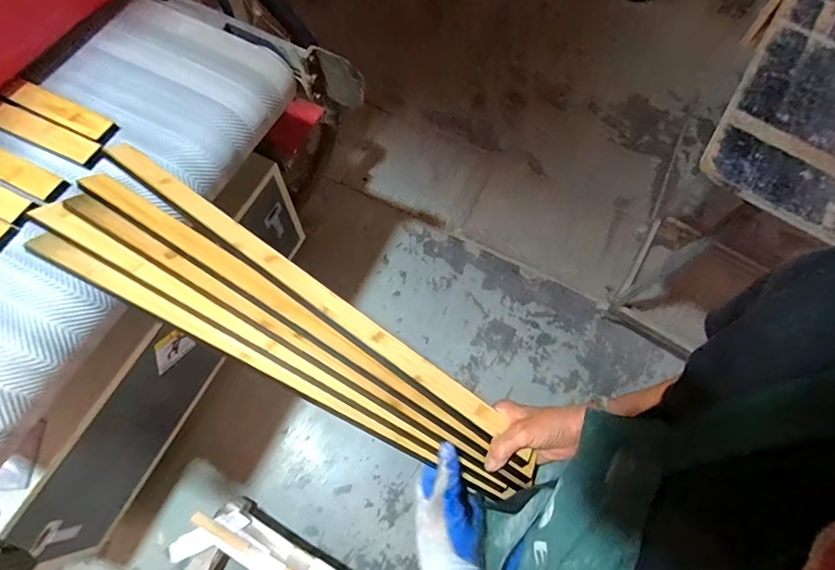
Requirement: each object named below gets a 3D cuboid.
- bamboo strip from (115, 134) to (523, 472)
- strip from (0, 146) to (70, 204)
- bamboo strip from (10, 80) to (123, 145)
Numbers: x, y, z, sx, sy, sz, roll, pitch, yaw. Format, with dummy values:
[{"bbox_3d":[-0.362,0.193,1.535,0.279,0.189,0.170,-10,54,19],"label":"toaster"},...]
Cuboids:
[{"bbox_3d":[-0.150,0.001,0.563,0.701,0.013,0.046,35,48,10],"label":"bamboo strip"},{"bbox_3d":[-0.591,-0.171,0.619,0.177,0.013,0.042,25,68,9],"label":"strip"},{"bbox_3d":[-0.544,-0.266,0.657,0.160,0.018,0.045,27,74,5],"label":"bamboo strip"}]

